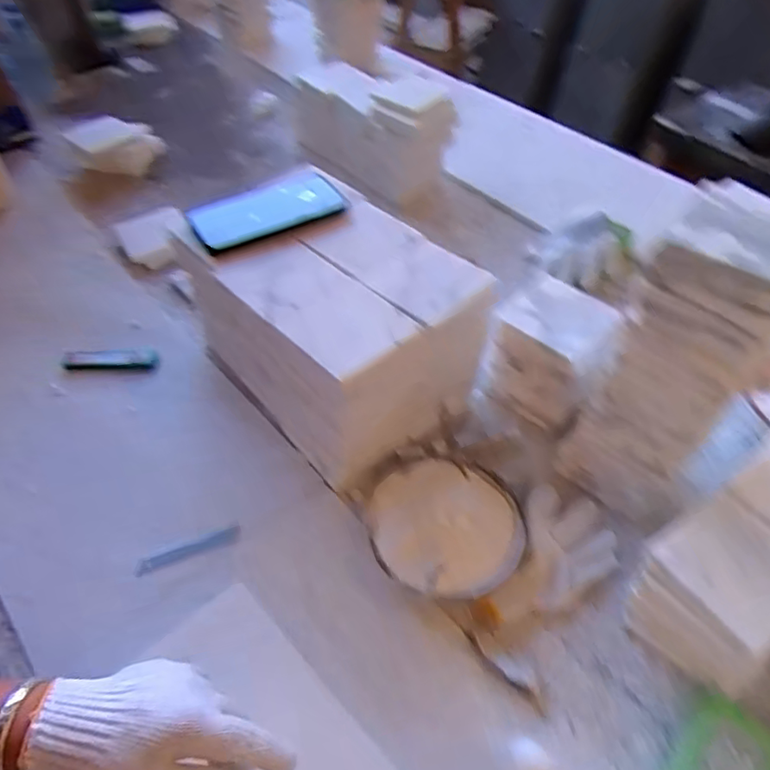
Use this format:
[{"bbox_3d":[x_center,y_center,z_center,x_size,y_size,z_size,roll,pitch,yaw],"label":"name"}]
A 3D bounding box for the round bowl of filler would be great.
[{"bbox_3d":[0.061,0.134,0.573,0.145,0.046,0.143,1,50,-1],"label":"round bowl of filler"}]

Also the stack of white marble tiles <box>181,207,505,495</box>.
[{"bbox_3d":[-0.052,-0.061,0.662,0.210,0.185,0.269,-32,58,-25],"label":"stack of white marble tiles"}]

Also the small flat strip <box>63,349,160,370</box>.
[{"bbox_3d":[-0.350,-0.033,0.747,0.115,0.008,0.035,0,50,-1],"label":"small flat strip"}]

